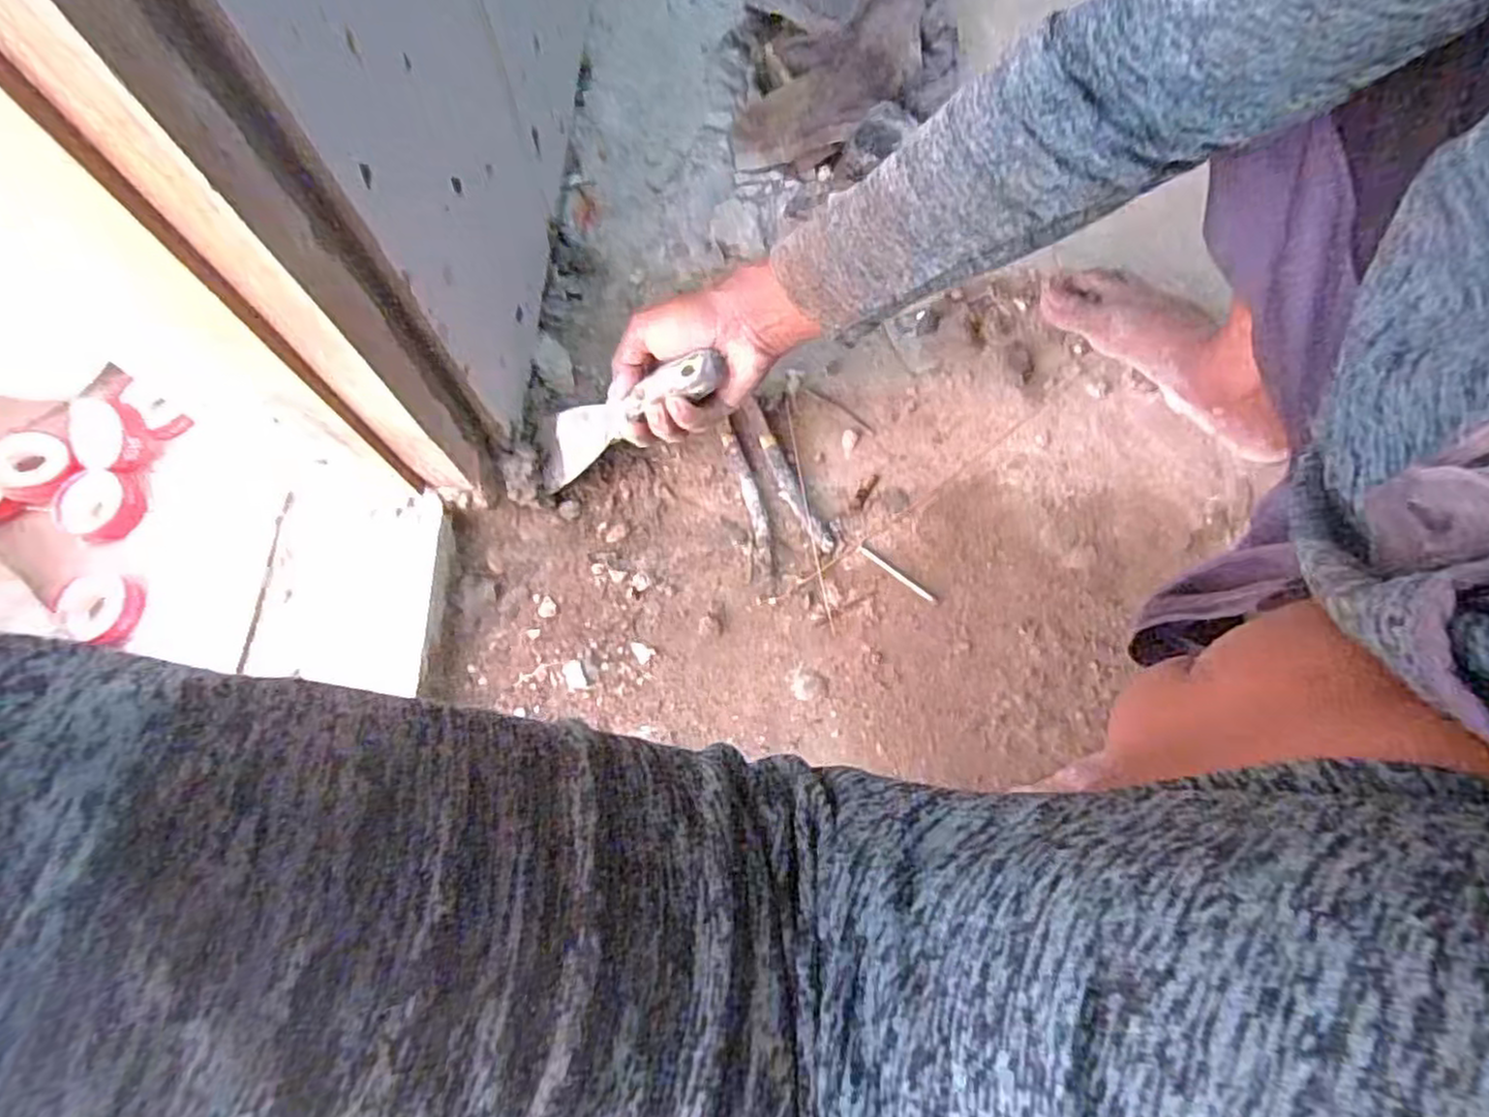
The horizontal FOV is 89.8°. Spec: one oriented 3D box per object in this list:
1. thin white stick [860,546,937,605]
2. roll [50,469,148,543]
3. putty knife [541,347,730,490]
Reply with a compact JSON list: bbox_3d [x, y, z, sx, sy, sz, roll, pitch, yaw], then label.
[{"bbox_3d":[0.121,0.013,0.591,0.072,0.004,0.006,37,75,13],"label":"thin white stick"},{"bbox_3d":[-0.497,-0.042,0.575,0.058,0.026,0.055,-1,71,3],"label":"roll"},{"bbox_3d":[-0.096,-0.106,0.557,0.204,0.020,0.060,-17,63,42],"label":"putty knife"}]

